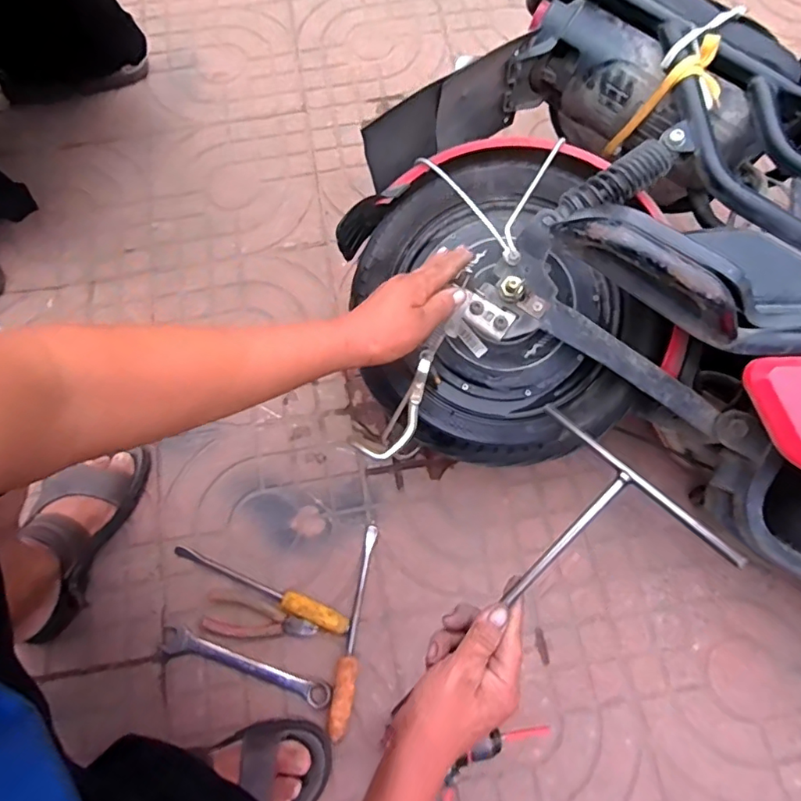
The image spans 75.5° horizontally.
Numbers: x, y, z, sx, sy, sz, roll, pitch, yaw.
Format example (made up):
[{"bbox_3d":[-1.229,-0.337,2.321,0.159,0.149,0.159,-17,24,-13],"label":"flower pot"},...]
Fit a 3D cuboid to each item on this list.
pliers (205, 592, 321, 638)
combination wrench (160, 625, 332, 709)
[{"bbox_3d":[-0.187,0.294,0.689,0.146,0.008,0.051,10,71,3],"label":"pliers"},{"bbox_3d":[-0.202,0.348,0.678,0.232,0.013,0.036,16,72,6],"label":"combination wrench"}]

